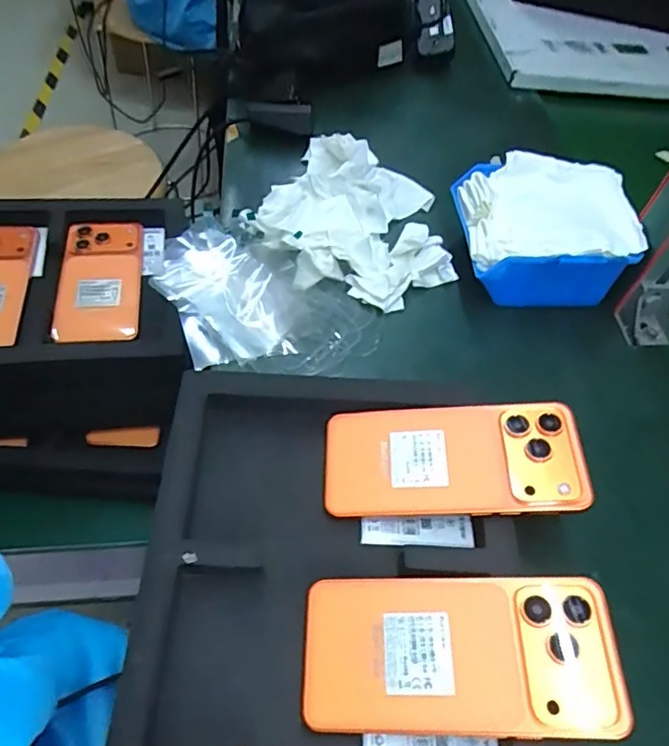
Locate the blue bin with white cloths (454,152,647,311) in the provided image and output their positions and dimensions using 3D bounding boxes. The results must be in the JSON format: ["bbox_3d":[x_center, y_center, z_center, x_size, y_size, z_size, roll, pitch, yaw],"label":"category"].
[{"bbox_3d":[0.182,-0.123,0.507,0.137,0.085,0.119,1,56,-7],"label":"blue bin with white cloths"}]

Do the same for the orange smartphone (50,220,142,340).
[{"bbox_3d":[-0.236,-0.095,0.566,0.077,0.019,0.158,-5,56,-7],"label":"orange smartphone"}]

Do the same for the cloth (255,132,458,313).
[{"bbox_3d":[0.026,-0.149,0.533,0.181,0.031,0.184,15,55,3],"label":"cloth"}]

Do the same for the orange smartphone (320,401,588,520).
[{"bbox_3d":[0.076,0.056,0.369,0.162,0.009,0.076,-4,55,8],"label":"orange smartphone"}]

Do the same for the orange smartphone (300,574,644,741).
[{"bbox_3d":[0.065,0.151,0.303,0.162,0.006,0.076,-4,55,8],"label":"orange smartphone"}]

